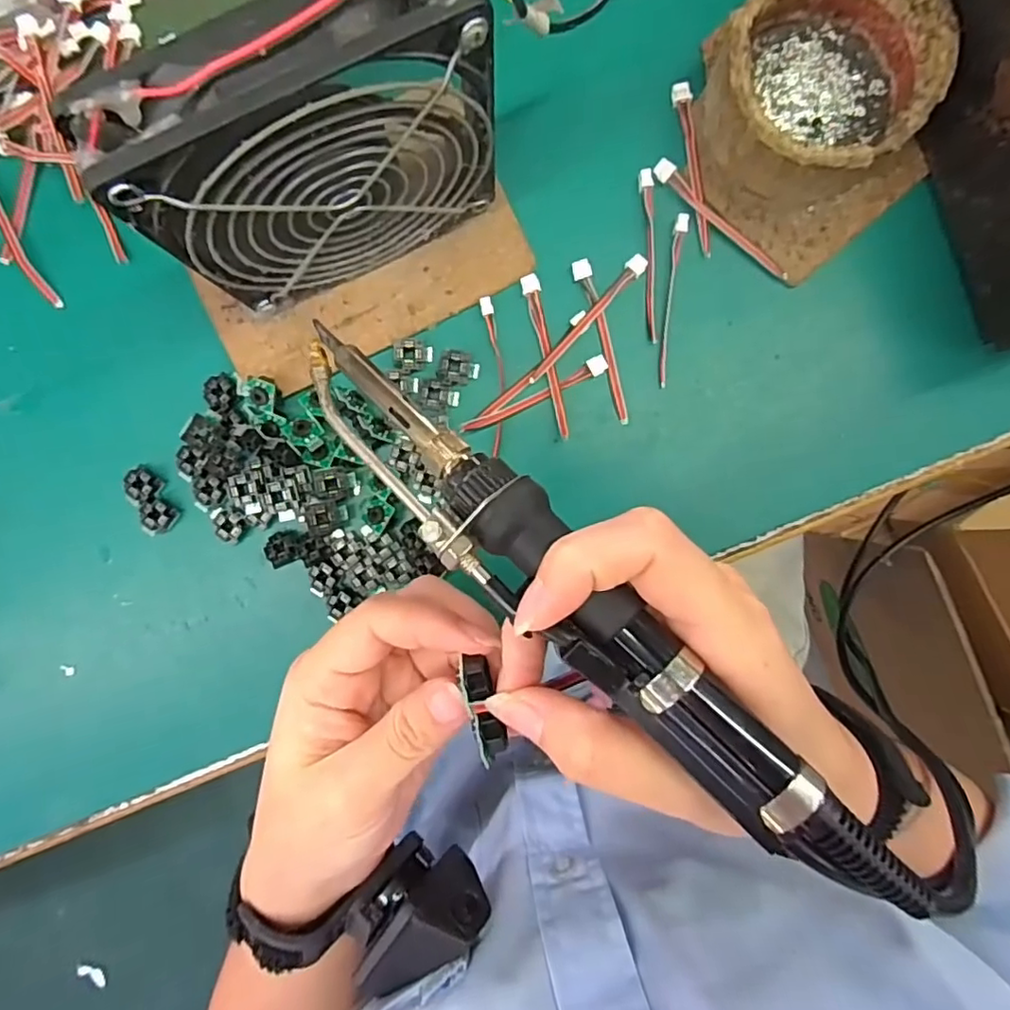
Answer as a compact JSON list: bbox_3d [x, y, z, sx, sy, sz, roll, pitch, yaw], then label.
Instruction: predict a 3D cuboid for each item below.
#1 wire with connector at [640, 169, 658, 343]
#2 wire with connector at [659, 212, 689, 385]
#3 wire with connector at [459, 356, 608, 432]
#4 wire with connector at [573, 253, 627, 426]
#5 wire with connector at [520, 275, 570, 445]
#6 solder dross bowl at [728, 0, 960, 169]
[{"bbox_3d":[0.066,-0.113,0.276,0.005,0.005,0.075,-4,94,1],"label":"wire with connector"},{"bbox_3d":[0.076,-0.093,0.276,0.006,0.005,0.076,6,94,0],"label":"wire with connector"},{"bbox_3d":[0.013,-0.050,0.280,0.071,0.005,0.007,-26,93,2],"label":"wire with connector"},{"bbox_3d":[0.045,-0.075,0.280,0.009,0.007,0.075,-15,94,2],"label":"wire with connector"},{"bbox_3d":[0.020,-0.068,0.279,0.008,0.004,0.076,-14,94,2],"label":"wire with connector"},{"bbox_3d":[0.132,-0.175,0.252,0.081,0.039,0.080,0,94,1],"label":"solder dross bowl"}]

